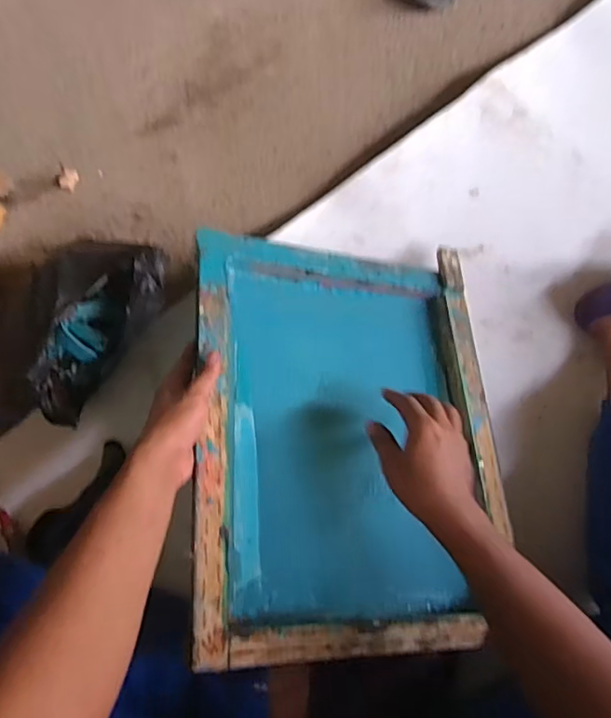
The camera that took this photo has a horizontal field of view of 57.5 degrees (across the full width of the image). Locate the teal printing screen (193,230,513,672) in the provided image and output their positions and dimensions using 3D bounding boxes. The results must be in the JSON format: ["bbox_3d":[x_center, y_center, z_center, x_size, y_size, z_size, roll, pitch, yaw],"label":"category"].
[{"bbox_3d":[0.053,0.077,0.633,0.347,0.045,0.453,3,65,-17],"label":"teal printing screen"}]

